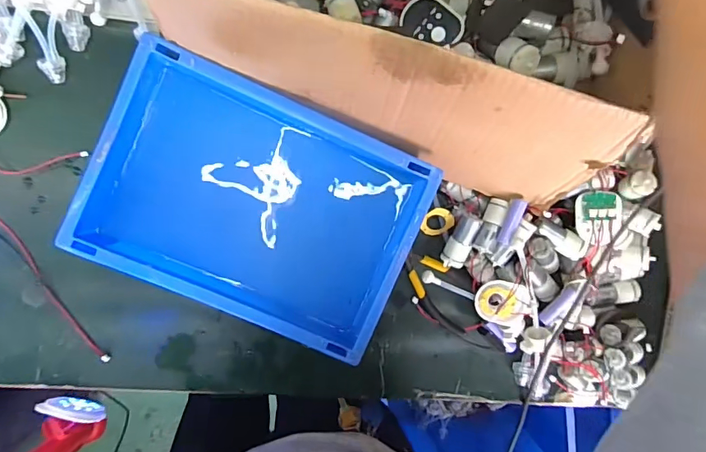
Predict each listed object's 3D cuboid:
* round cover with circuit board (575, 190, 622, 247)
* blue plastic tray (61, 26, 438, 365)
[{"bbox_3d":[0.270,-0.008,0.511,0.041,0.016,0.060,4,95,-7],"label":"round cover with circuit board"},{"bbox_3d":[-0.085,-0.015,0.488,0.334,0.095,0.211,24,92,-8],"label":"blue plastic tray"}]

